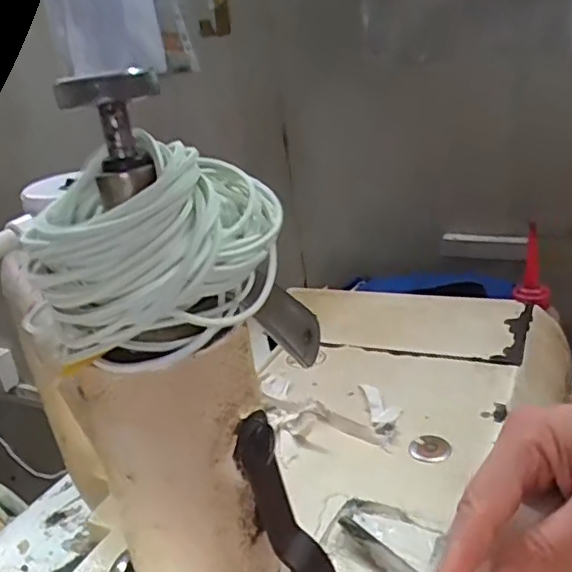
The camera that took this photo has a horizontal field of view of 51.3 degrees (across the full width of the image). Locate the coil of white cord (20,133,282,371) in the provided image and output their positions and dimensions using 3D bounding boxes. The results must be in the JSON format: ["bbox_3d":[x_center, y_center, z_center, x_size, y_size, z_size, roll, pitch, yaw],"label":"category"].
[{"bbox_3d":[-0.033,-0.011,0.155,0.062,0.046,0.043,-13,23,-12],"label":"coil of white cord"}]

